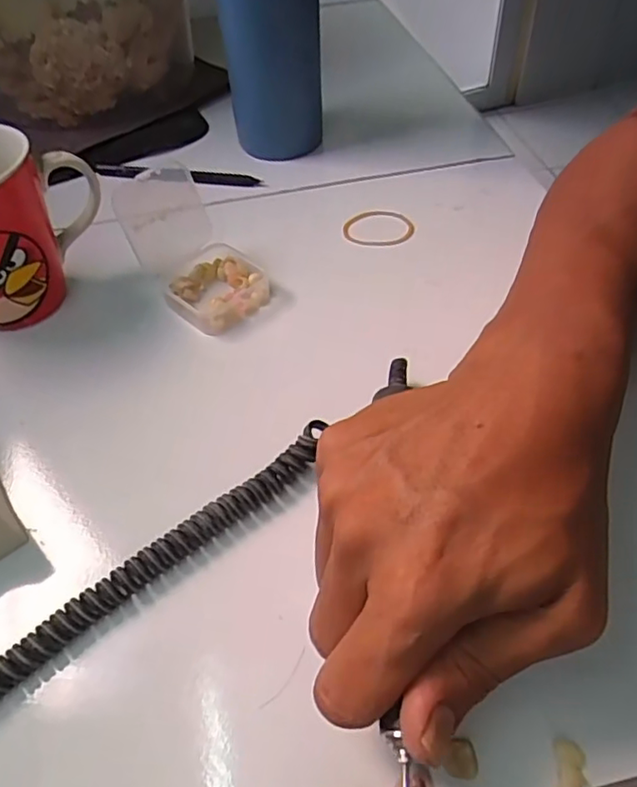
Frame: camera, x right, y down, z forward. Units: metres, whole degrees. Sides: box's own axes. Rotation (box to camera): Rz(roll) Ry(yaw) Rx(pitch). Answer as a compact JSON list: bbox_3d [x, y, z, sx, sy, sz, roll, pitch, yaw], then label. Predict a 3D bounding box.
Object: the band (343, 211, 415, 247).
[{"bbox_3d":[0.043,-0.117,0.419,0.050,0.006,0.035,5,59,4],"label":"band"}]

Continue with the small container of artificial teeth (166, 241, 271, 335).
[{"bbox_3d":[-0.066,-0.065,0.374,0.056,0.020,0.056,37,59,26],"label":"small container of artificial teeth"}]

